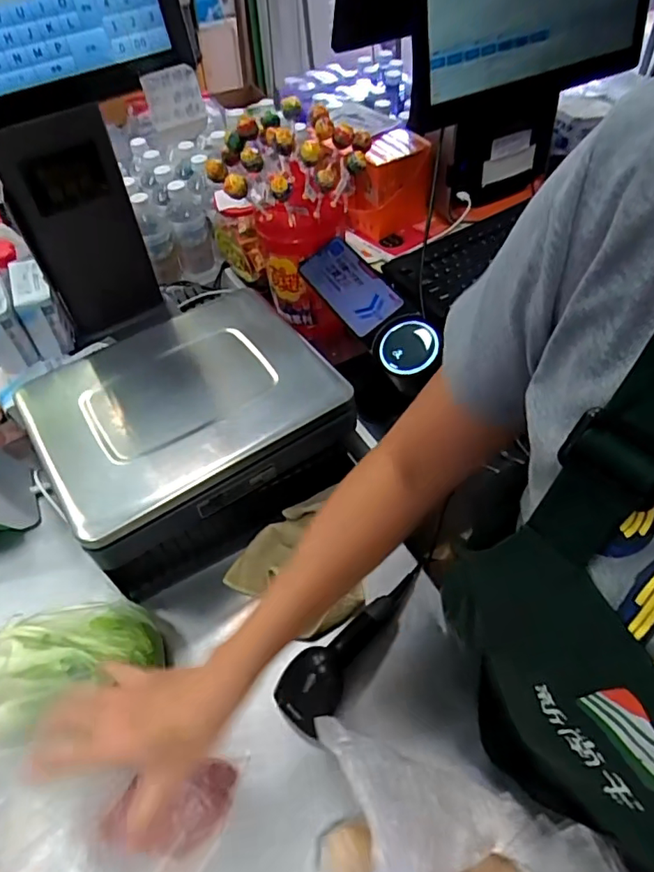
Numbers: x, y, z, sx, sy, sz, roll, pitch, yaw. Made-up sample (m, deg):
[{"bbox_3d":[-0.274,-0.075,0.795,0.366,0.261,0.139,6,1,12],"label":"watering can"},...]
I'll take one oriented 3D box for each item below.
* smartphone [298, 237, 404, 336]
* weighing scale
[{"bbox_3d":[0.027,-0.198,0.706,0.074,0.011,0.168,-35,63,-5],"label":"smartphone"},{"bbox_3d":[-0.173,-0.003,0.682,0.306,0.178,0.299,-28,57,-18],"label":"weighing scale"}]

